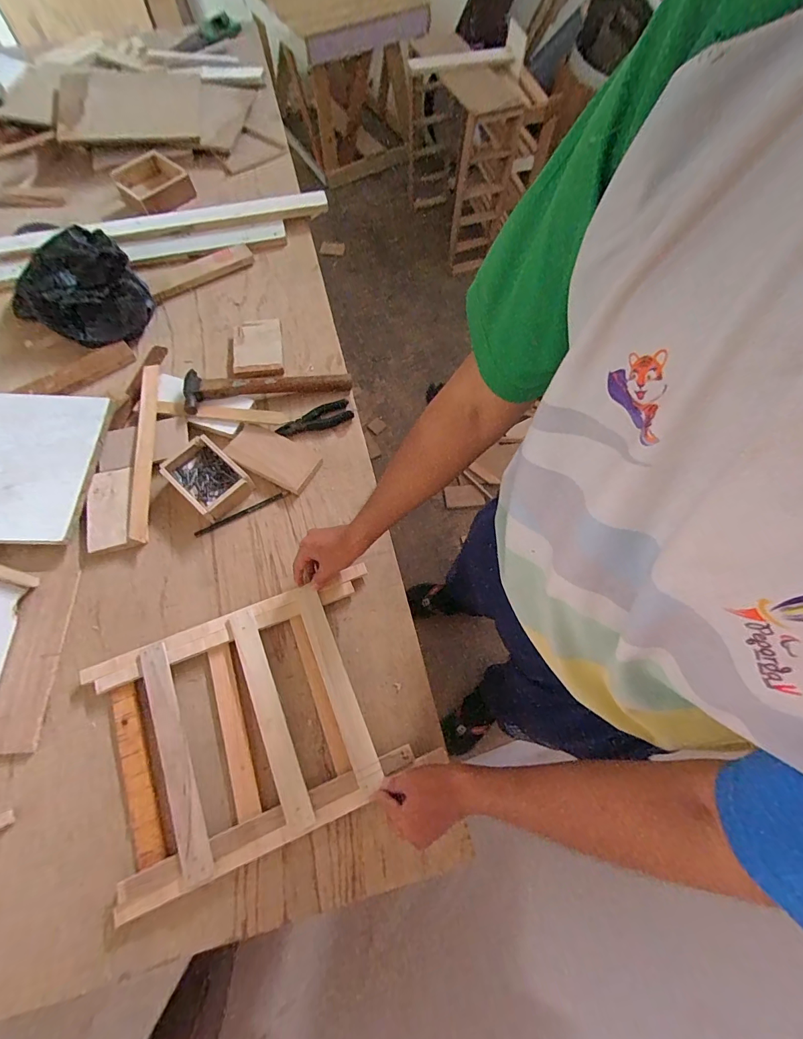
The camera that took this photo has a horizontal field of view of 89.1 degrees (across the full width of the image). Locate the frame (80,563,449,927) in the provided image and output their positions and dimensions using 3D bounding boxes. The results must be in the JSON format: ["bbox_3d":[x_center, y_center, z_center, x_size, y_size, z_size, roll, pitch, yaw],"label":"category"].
[{"bbox_3d":[-0.199,0.271,0.566,0.396,0.031,0.299,-21,70,-9],"label":"frame"}]

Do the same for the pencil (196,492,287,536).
[{"bbox_3d":[-0.271,-0.011,0.693,0.164,0.007,0.012,-27,71,-11],"label":"pencil"}]

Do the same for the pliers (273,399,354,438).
[{"bbox_3d":[-0.162,-0.186,0.762,0.139,0.015,0.043,-24,70,-10],"label":"pliers"}]

